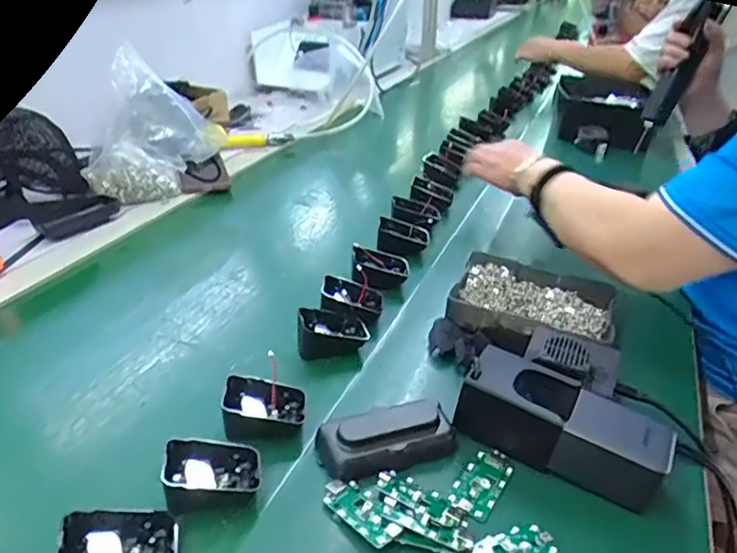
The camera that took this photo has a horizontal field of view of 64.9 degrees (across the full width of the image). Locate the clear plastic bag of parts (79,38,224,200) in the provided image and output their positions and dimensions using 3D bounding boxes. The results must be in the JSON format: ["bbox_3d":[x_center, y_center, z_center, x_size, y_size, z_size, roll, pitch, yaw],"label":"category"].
[{"bbox_3d":[-0.323,-0.216,0.857,0.200,0.204,0.053,-10,32,-16],"label":"clear plastic bag of parts"}]

